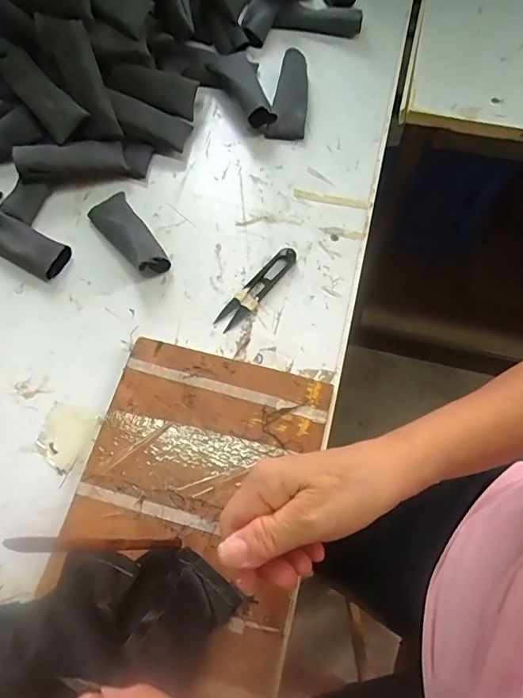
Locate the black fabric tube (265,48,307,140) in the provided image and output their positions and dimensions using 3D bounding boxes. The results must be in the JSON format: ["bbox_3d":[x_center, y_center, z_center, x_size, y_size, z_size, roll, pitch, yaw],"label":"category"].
[{"bbox_3d":[0.032,-0.275,0.528,0.038,0.028,0.101,8,68,5],"label":"black fabric tube"}]

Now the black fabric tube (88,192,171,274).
[{"bbox_3d":[-0.129,-0.111,0.466,0.039,0.025,0.102,-32,70,-11],"label":"black fabric tube"}]

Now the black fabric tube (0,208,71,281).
[{"bbox_3d":[-0.233,-0.103,0.467,0.104,0.021,0.038,28,71,12],"label":"black fabric tube"}]

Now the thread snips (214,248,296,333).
[{"bbox_3d":[-0.004,-0.057,0.452,0.022,0.011,0.099,37,73,15],"label":"thread snips"}]

